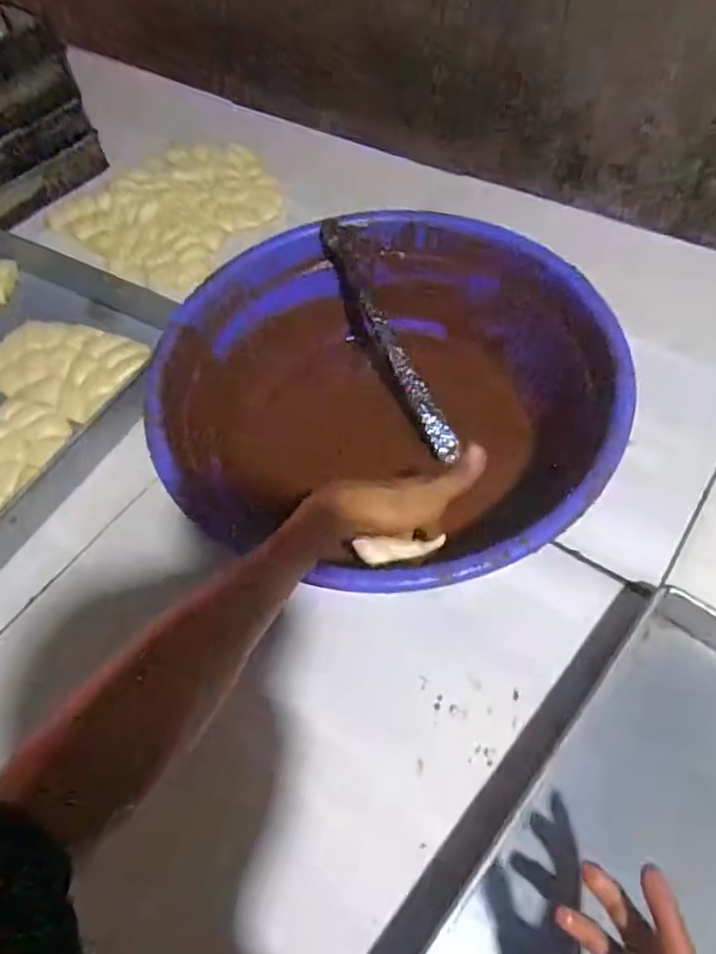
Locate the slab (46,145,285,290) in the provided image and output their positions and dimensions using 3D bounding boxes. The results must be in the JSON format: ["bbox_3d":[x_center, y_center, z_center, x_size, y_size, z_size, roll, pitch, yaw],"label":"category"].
[{"bbox_3d":[-0.282,-0.413,0.879,0.280,0.023,0.289,28,65,21],"label":"slab"}]

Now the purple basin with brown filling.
[{"bbox_3d":[0.036,-0.077,0.570,0.405,0.134,0.381,-3,58,4],"label":"purple basin with brown filling"}]

